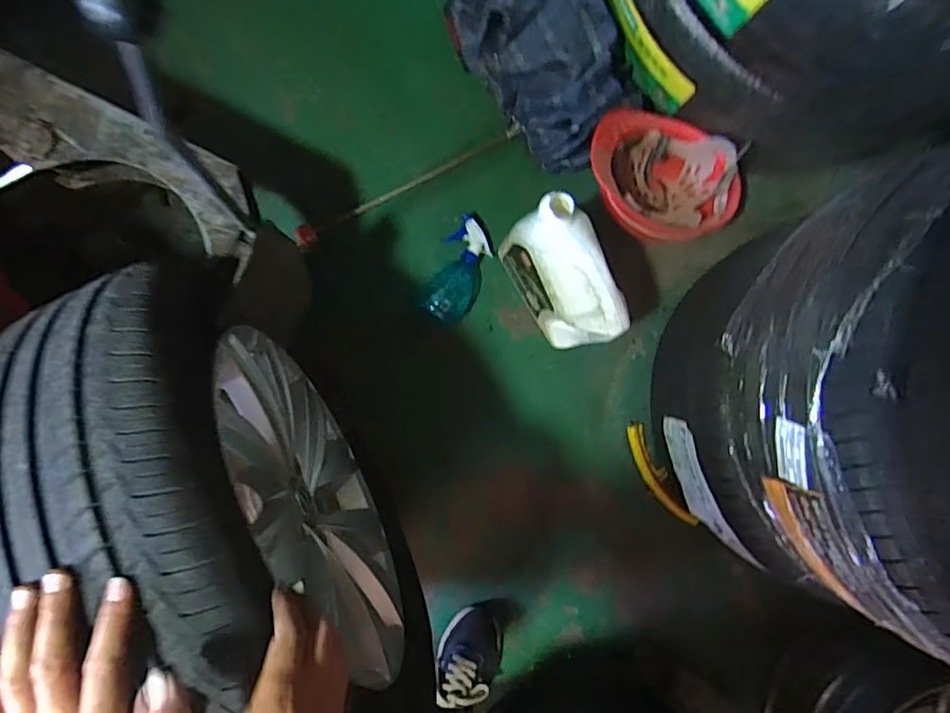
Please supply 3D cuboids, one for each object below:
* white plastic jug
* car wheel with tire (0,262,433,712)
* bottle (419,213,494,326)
[{"bbox_3d":[0.141,-0.119,0.889,0.094,0.283,0.224,-29,92,-5],"label":"white plastic jug"},{"bbox_3d":[-0.265,0.199,0.673,0.206,0.622,0.541,-28,92,-5],"label":"car wheel with tire"},{"bbox_3d":[-0.025,-0.155,0.992,0.087,0.070,0.184,22,87,-4],"label":"bottle"}]

